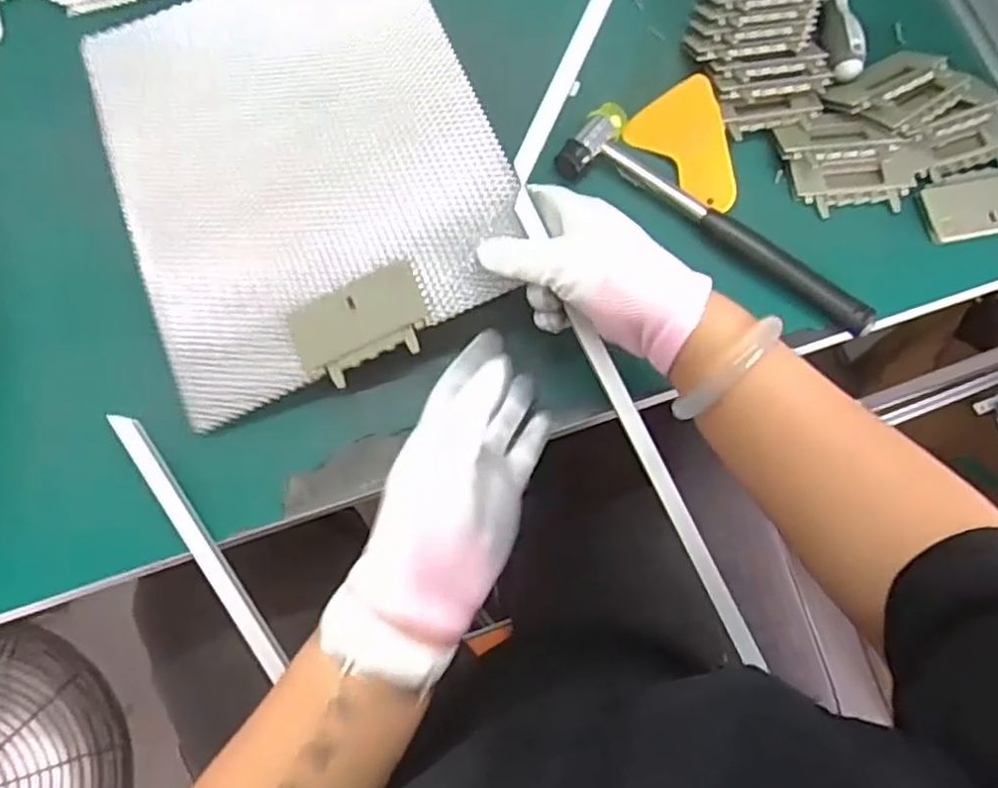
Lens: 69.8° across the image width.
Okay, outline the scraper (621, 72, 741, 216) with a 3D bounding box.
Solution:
[{"bbox_3d":[0.142,-0.177,0.524,0.066,0.011,0.103,-33,72,26],"label":"scraper"}]

